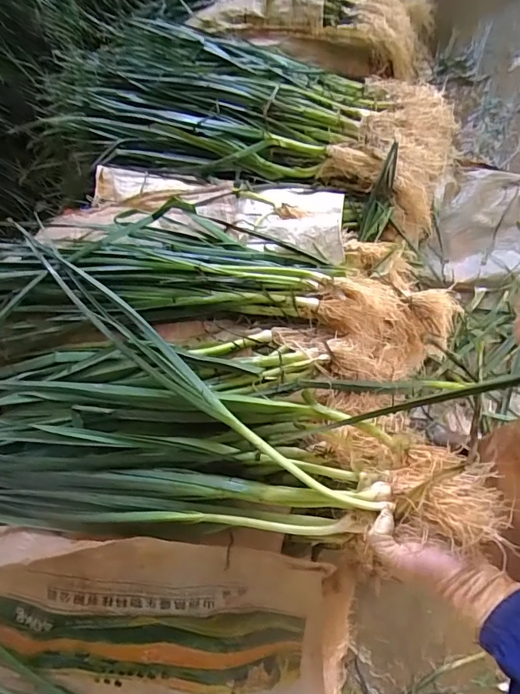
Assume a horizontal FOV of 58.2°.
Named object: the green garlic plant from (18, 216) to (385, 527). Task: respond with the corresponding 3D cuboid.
[{"bbox_3d":[-0.116,0.012,0.607,0.623,0.042,0.060,35,79,24],"label":"green garlic plant"}]

